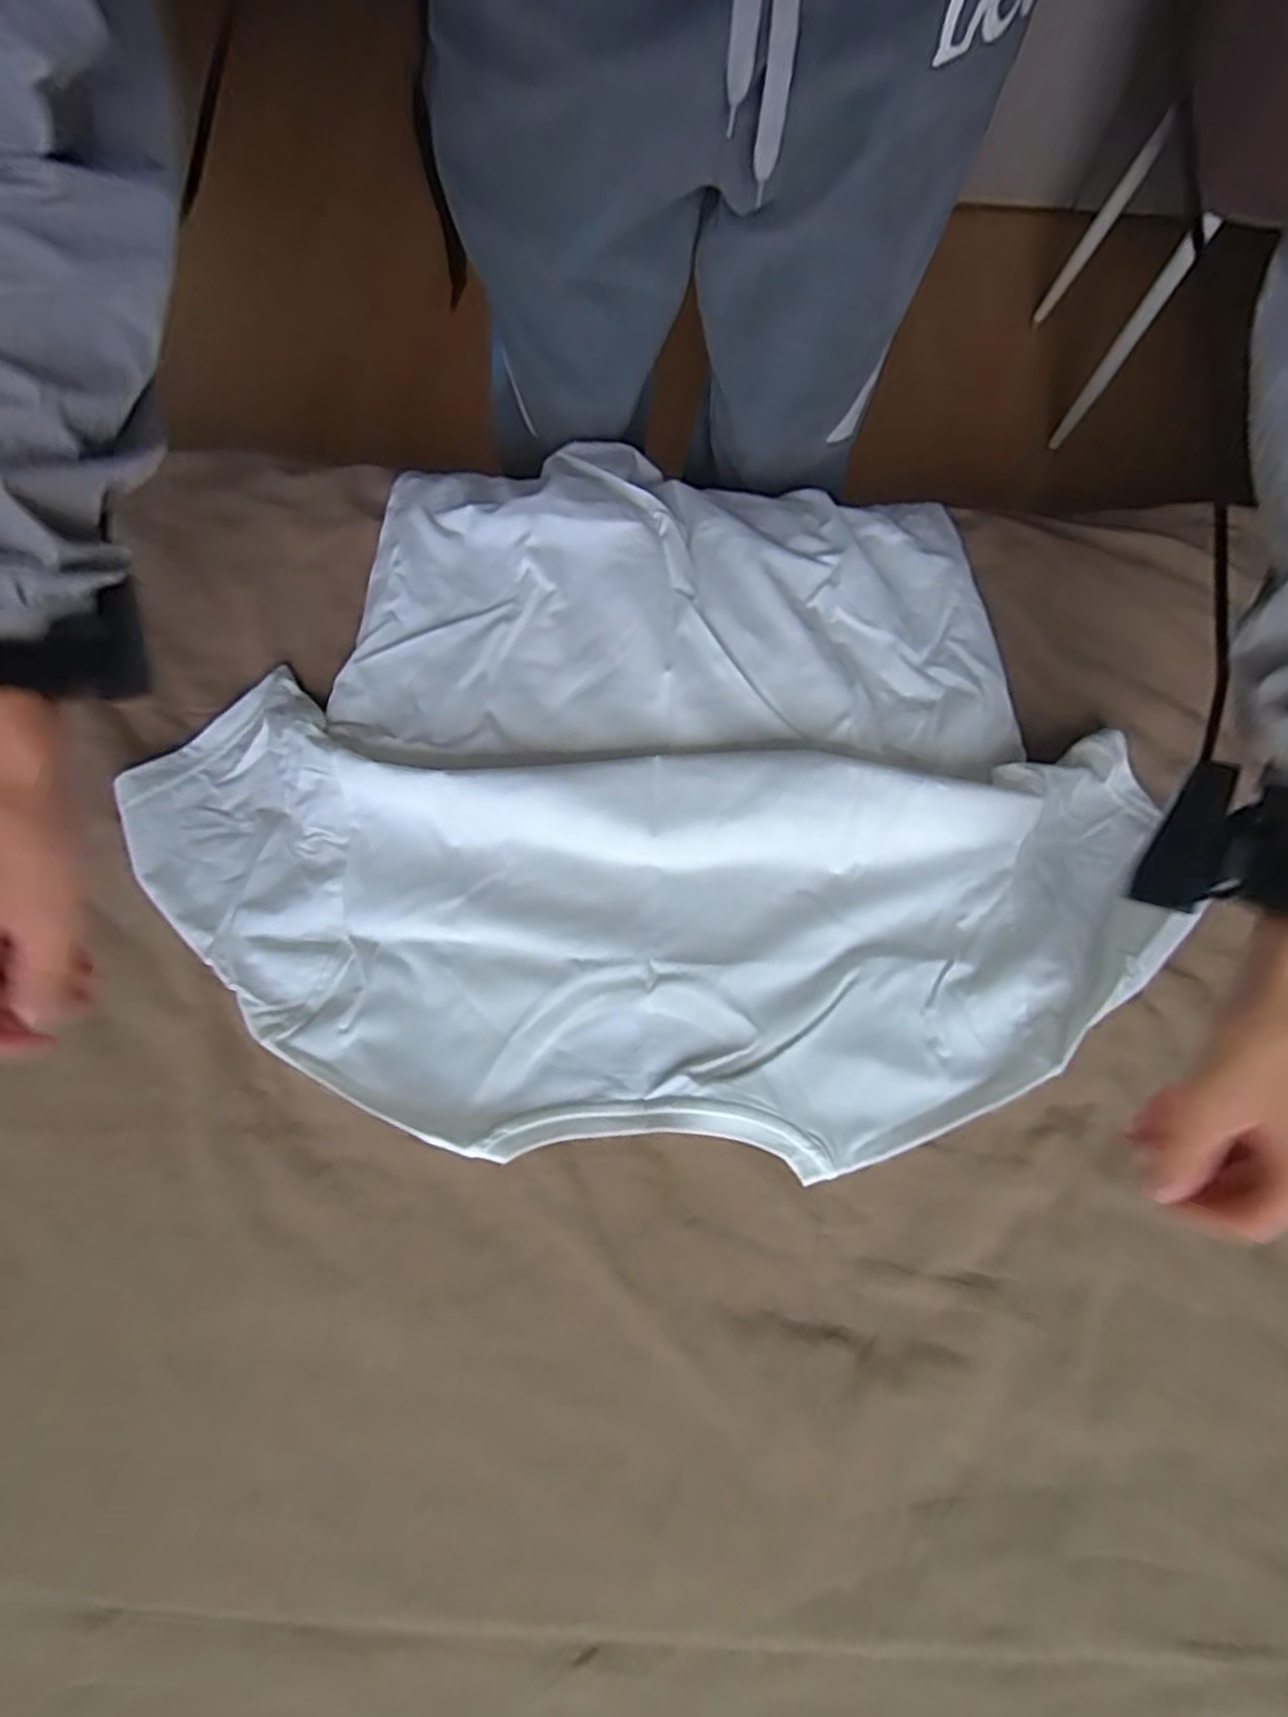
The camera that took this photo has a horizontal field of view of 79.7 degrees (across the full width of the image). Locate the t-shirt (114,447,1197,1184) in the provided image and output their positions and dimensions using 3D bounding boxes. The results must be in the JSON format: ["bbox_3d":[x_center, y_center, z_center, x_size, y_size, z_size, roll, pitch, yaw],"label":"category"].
[{"bbox_3d":[0.009,-0.075,0.545,0.654,0.042,0.514,6,70,0],"label":"t-shirt"}]

